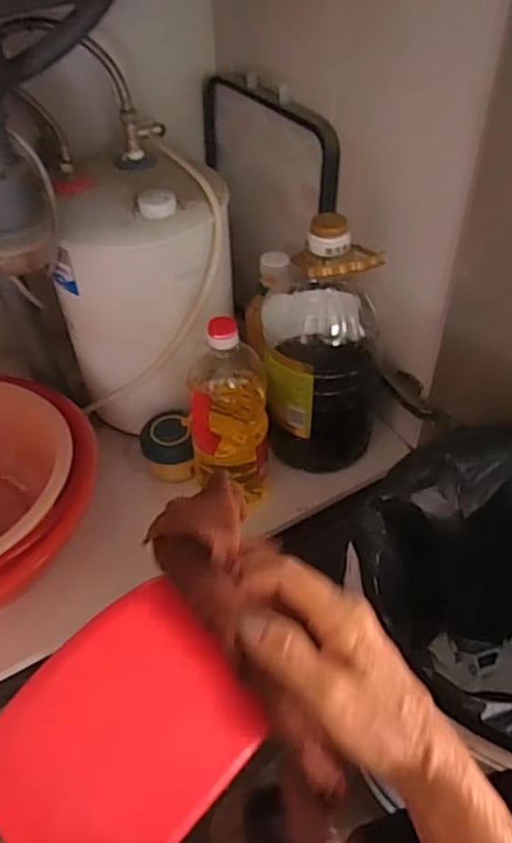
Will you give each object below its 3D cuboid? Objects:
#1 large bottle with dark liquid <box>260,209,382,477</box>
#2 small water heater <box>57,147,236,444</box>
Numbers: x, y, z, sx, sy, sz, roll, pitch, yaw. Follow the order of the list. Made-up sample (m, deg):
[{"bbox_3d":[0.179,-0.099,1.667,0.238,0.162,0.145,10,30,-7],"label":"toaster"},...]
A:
[{"bbox_3d":[0.083,-0.087,0.814,0.141,0.342,0.115,4,47,6],"label":"large bottle with dark liquid"},{"bbox_3d":[-0.148,-0.181,0.890,0.222,0.301,0.203,-8,47,-5],"label":"small water heater"}]

